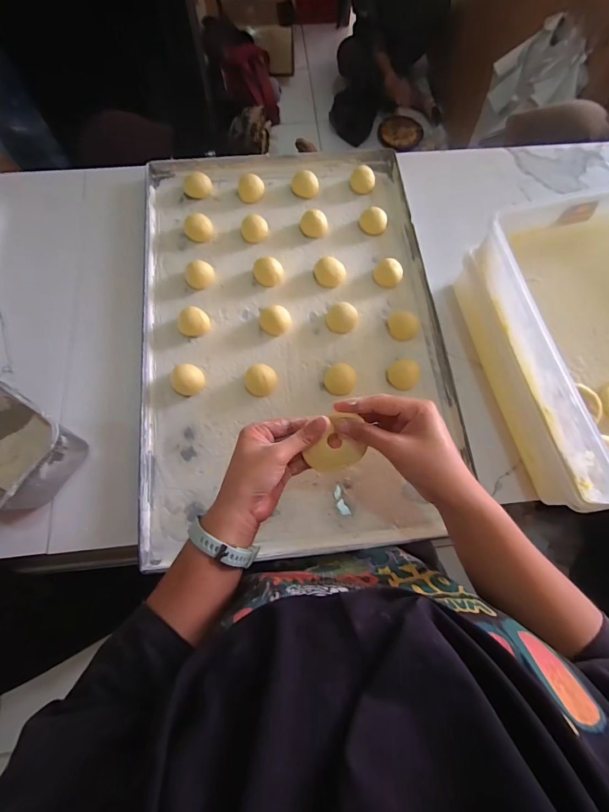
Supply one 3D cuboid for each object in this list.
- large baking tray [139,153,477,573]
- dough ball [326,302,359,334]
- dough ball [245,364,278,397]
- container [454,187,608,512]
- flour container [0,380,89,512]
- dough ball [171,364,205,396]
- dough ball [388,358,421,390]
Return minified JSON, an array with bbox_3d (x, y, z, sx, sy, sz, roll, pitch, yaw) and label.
[{"bbox_3d":[-0.016,-0.122,0.510,0.416,0.025,0.612,-6,74,-3],"label":"large baking tray"},{"bbox_3d":[0.054,-0.125,0.514,0.042,0.025,0.042,0,72,-1],"label":"dough ball"},{"bbox_3d":[-0.058,-0.034,0.481,0.040,0.032,0.043,0,72,-1],"label":"dough ball"},{"bbox_3d":[0.393,-0.083,0.452,0.280,0.130,0.357,-13,73,-6],"label":"container"},{"bbox_3d":[-0.329,0.052,0.410,0.114,0.092,0.116,33,74,9],"label":"flour container"},{"bbox_3d":[-0.154,-0.036,0.477,0.037,0.030,0.035,0,72,-1],"label":"dough ball"},{"bbox_3d":[0.138,-0.043,0.490,0.038,0.028,0.040,0,72,-1],"label":"dough ball"}]

